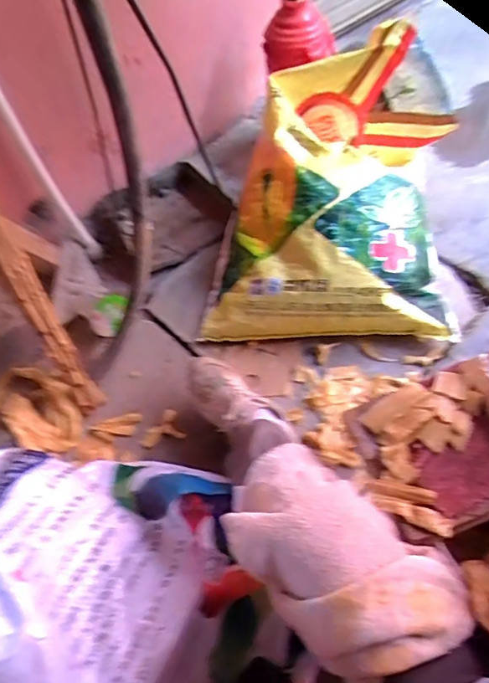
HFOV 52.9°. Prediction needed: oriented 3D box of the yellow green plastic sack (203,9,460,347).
[{"bbox_3d":[0.206,-0.370,1.101,0.481,0.304,0.787,4,57,8],"label":"yellow green plastic sack"}]

